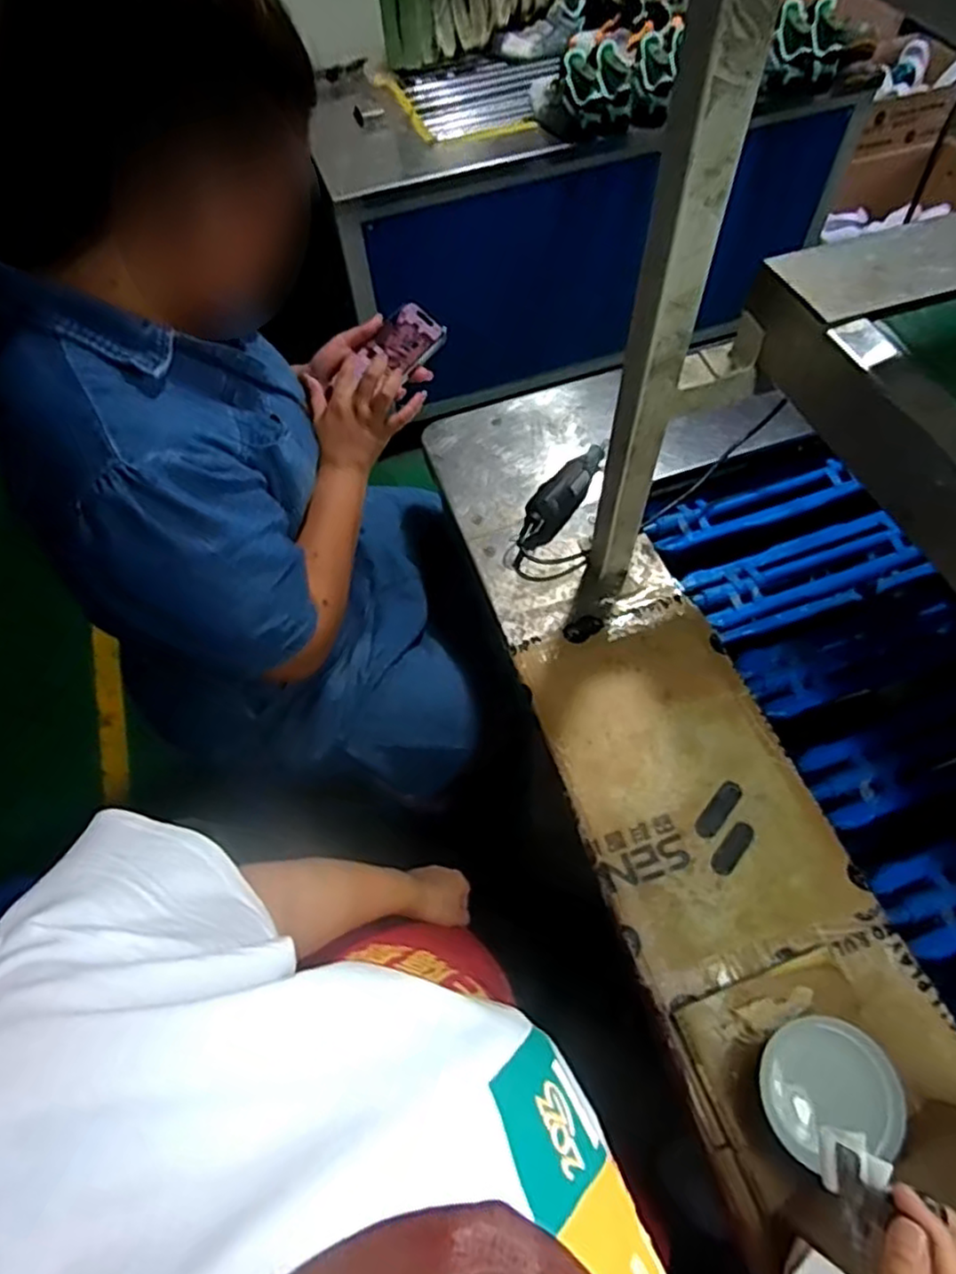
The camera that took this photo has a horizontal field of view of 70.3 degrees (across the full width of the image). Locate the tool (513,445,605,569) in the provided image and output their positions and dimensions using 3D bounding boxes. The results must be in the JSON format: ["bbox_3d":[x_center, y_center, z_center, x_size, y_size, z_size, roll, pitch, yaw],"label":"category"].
[{"bbox_3d":[0.109,-0.186,0.933,0.048,0.047,0.212,34,66,18],"label":"tool"}]

